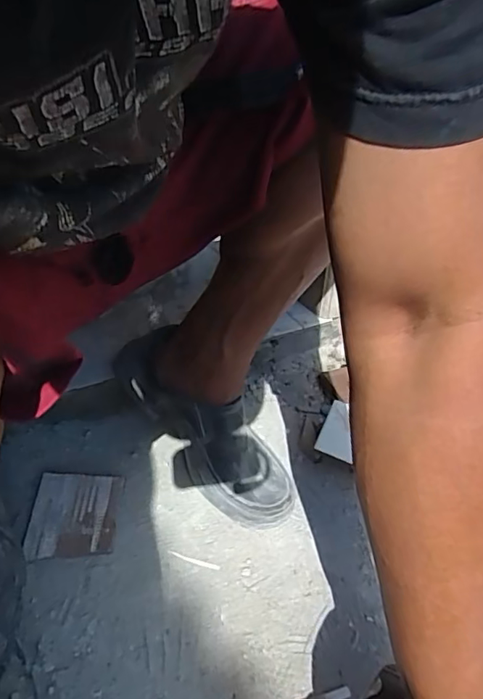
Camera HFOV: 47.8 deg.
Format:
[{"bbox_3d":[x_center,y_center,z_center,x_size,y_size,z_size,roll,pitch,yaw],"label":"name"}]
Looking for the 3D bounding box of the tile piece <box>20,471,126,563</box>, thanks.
[{"bbox_3d":[-0.182,0.179,0.594,0.089,0.008,0.098,2,44,-4],"label":"tile piece"}]

